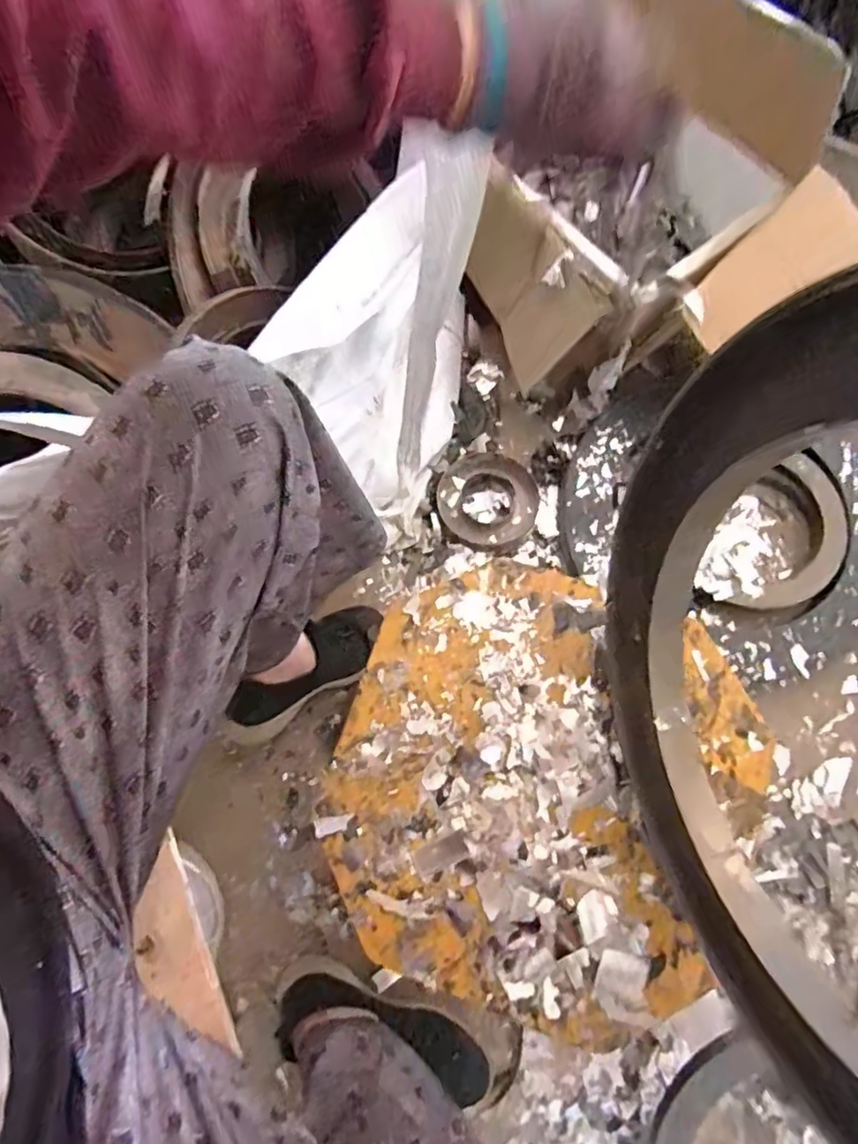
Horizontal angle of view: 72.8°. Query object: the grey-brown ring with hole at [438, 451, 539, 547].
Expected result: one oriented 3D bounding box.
[{"bbox_3d":[0.089,-0.111,0.857,0.148,0.031,0.146,0,76,1],"label":"grey-brown ring with hole"}]

